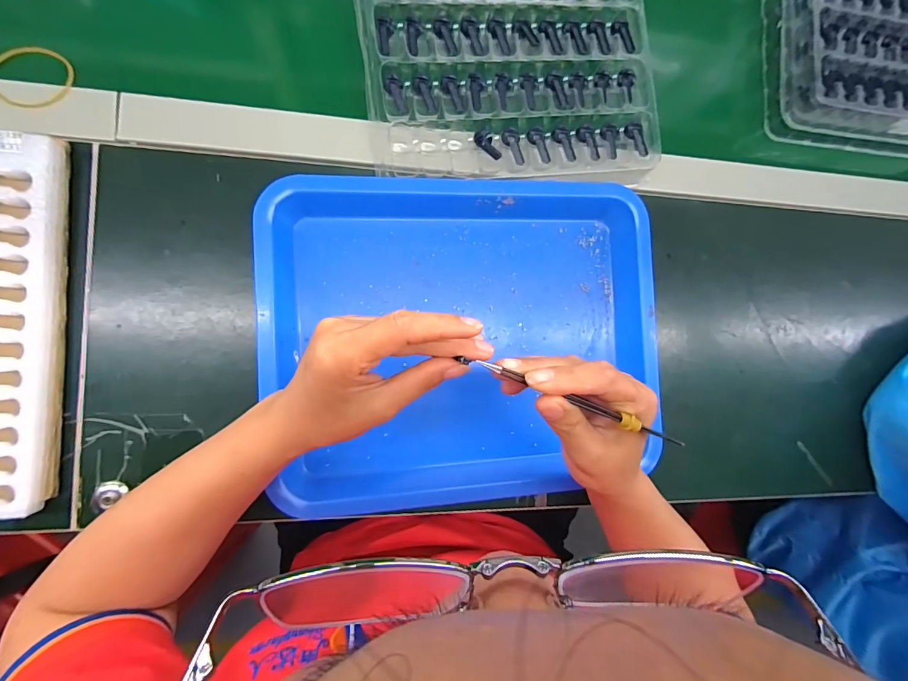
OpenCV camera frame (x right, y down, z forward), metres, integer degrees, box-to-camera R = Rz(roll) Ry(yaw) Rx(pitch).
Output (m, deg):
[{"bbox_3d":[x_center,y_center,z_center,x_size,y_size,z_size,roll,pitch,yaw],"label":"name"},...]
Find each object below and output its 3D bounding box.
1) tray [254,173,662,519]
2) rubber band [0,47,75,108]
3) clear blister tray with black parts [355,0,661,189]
[{"bbox_3d":[0.012,0.003,0.355,0.325,0.031,0.274,-2,90,-10],"label":"tray"},{"bbox_3d":[-0.328,-0.205,0.322,0.054,0.008,0.053,3,77,-13],"label":"rubber band"},{"bbox_3d":[0.047,-0.270,0.368,0.251,0.023,0.259,-7,91,-10],"label":"clear blister tray with black parts"}]

